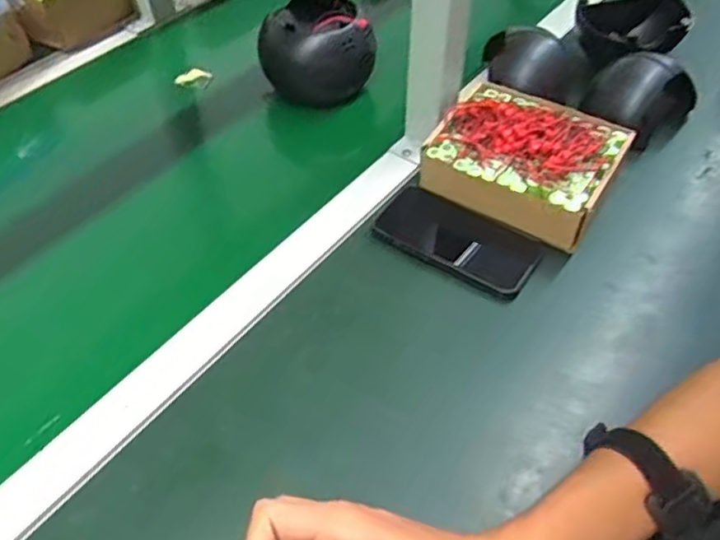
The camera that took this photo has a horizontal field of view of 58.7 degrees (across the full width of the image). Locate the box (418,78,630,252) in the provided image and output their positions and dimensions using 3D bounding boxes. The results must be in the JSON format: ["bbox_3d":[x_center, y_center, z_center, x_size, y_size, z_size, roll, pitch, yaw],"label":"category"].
[{"bbox_3d":[0.160,-0.113,0.622,0.167,0.068,0.140,26,53,20],"label":"box"}]

